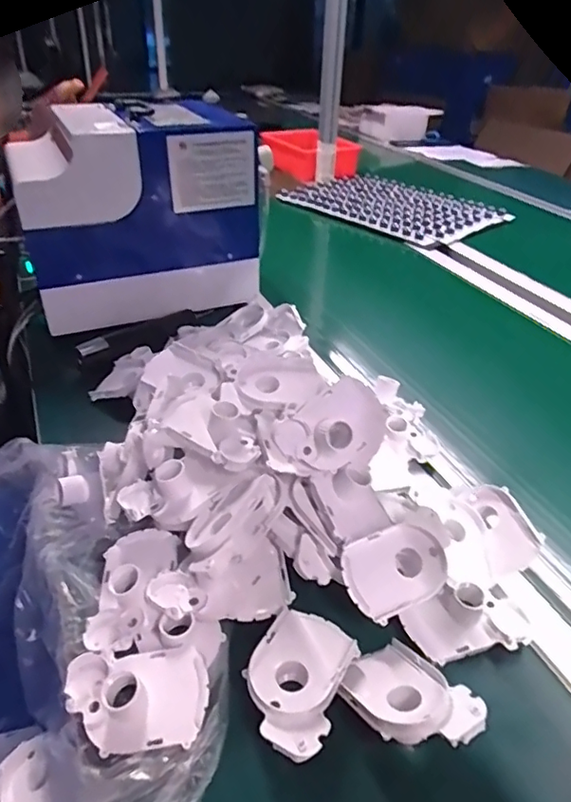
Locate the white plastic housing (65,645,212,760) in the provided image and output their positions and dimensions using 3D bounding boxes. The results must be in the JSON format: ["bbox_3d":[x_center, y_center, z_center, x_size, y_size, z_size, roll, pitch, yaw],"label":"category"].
[{"bbox_3d":[-0.108,0.210,0.395,0.099,0.028,0.064,-1,36,-4],"label":"white plastic housing"}]

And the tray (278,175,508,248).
[{"bbox_3d":[0.266,-0.486,1.364,0.464,0.031,0.329,30,44,34],"label":"tray"}]

